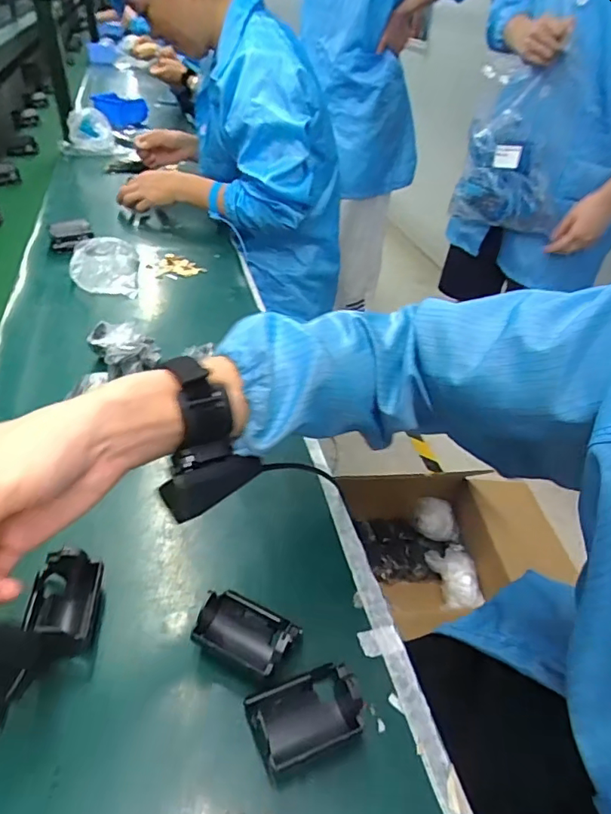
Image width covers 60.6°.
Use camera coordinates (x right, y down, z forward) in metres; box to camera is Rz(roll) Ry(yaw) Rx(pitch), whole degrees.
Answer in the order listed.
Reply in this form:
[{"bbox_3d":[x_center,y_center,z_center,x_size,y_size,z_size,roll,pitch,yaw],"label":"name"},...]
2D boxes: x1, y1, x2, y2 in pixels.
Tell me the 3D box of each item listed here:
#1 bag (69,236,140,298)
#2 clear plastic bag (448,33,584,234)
[{"bbox_3d":[-0.320,-0.221,0.834,0.100,0.040,0.146,-6,41,-11],"label":"bag"},{"bbox_3d":[0.443,-0.541,1.085,0.220,0.319,0.075,18,31,20],"label":"clear plastic bag"}]

